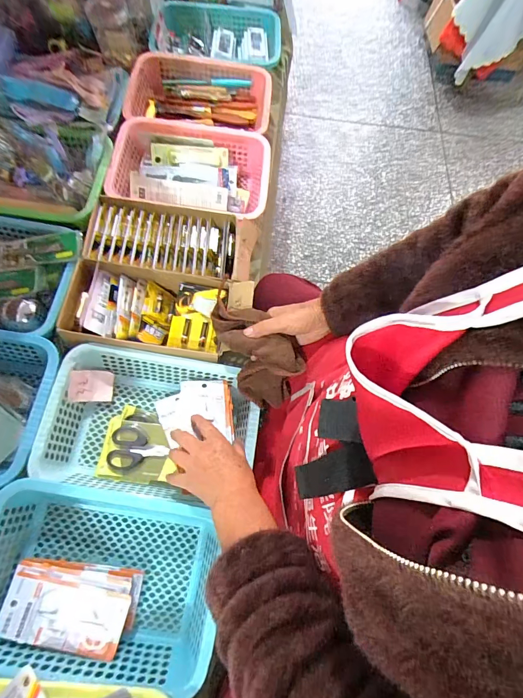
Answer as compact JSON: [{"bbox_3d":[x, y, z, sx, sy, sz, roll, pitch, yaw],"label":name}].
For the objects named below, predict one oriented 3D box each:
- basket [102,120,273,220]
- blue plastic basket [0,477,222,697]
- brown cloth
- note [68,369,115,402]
[{"bbox_3d":[-0.142,-0.375,0.763,0.312,0.086,0.240,5,66,-1],"label":"basket"},{"bbox_3d":[-0.213,0.307,0.490,0.300,0.115,0.207,9,66,1],"label":"blue plastic basket"},{"bbox_3d":[-0.018,-0.003,0.562,0.089,0.092,0.179,-40,74,-18],"label":"brown cloth"},{"bbox_3d":[-0.276,0.060,0.594,0.071,0.004,0.051,8,84,-45],"label":"note"}]

